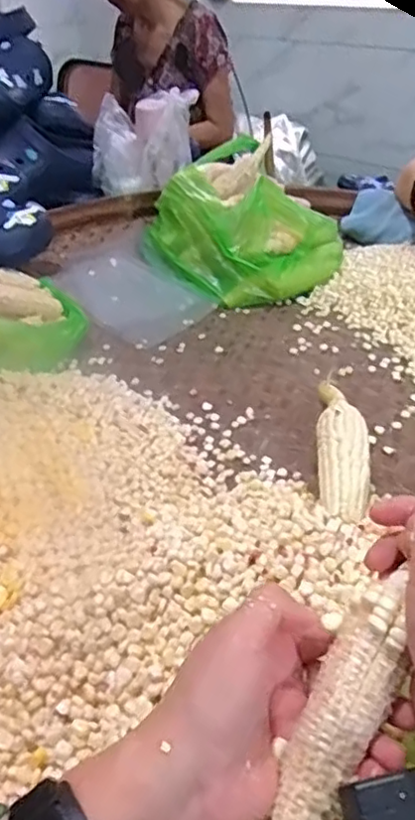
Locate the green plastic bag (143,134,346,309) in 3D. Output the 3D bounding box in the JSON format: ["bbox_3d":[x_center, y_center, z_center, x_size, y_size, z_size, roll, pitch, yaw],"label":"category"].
[{"bbox_3d":[0.062,-0.300,0.998,0.222,0.164,0.256,-26,42,-30],"label":"green plastic bag"}]

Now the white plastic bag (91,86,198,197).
[{"bbox_3d":[-0.119,-0.504,1.202,0.195,0.145,0.139,-6,36,-6],"label":"white plastic bag"}]

